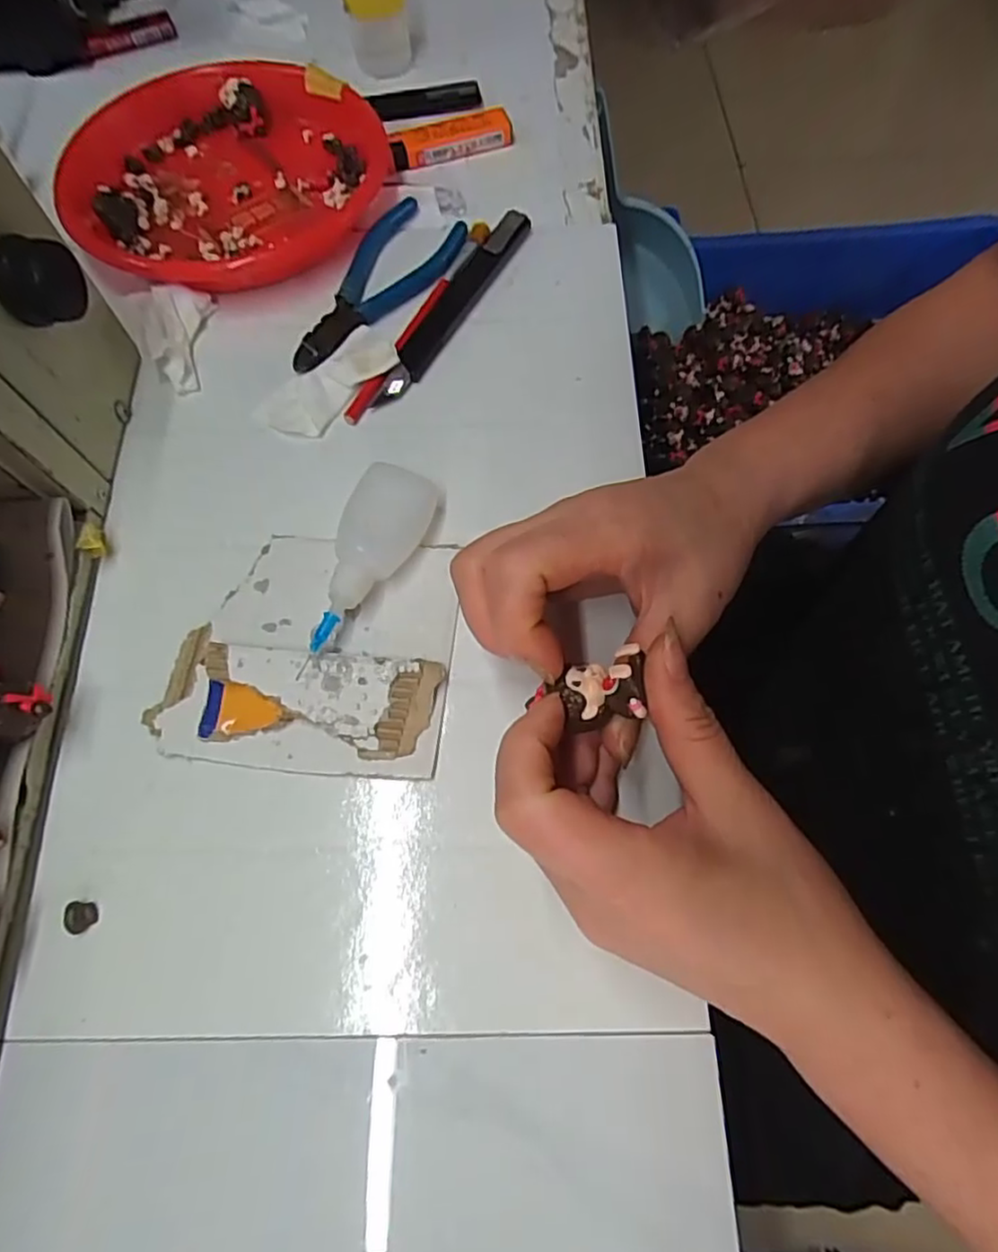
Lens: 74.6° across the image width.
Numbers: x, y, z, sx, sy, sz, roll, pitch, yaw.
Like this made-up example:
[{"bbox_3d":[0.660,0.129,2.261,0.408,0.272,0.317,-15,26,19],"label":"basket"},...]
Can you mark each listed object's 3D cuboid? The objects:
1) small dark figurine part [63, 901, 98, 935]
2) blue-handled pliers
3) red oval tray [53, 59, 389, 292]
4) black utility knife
[{"bbox_3d":[-0.156,0.109,0.244,0.009,0.005,0.011,-3,68,-3],"label":"small dark figurine part"},{"bbox_3d":[-0.072,-0.185,0.352,0.055,0.008,0.125,32,72,12],"label":"blue-handled pliers"},{"bbox_3d":[-0.151,-0.256,0.369,0.176,0.027,0.157,-36,72,-13],"label":"red oval tray"},{"bbox_3d":[-0.025,-0.169,0.342,0.021,0.014,0.135,28,71,11],"label":"black utility knife"}]

